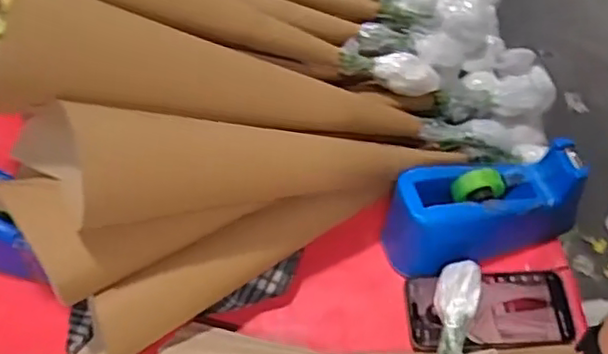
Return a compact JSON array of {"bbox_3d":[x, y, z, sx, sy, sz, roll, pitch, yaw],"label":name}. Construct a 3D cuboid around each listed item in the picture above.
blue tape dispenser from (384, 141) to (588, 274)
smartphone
[{"bbox_3d":[0.189,0.031,0.659,0.202,0.095,0.082,-10,55,-4],"label":"blue tape dispenser"},{"bbox_3d":[0.186,0.134,0.643,0.161,0.010,0.080,-4,55,0],"label":"smartphone"}]

